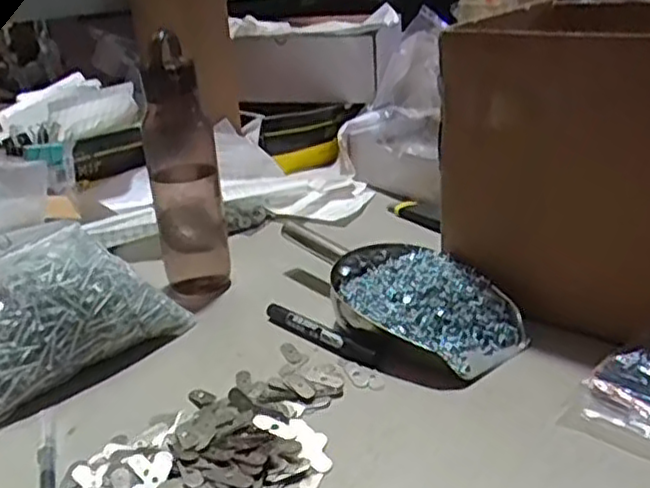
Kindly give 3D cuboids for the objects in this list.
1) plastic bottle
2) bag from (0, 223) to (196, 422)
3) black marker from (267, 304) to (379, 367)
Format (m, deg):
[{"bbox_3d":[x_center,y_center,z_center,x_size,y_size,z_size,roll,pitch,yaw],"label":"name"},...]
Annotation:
[{"bbox_3d":[-0.141,-0.062,0.686,0.054,0.246,0.066,15,29,35],"label":"plastic bottle"},{"bbox_3d":[-0.231,0.050,0.596,0.116,0.091,0.192,19,31,40],"label":"bag"},{"bbox_3d":[-0.006,0.079,0.614,0.013,0.012,0.136,-23,31,-39],"label":"black marker"}]

